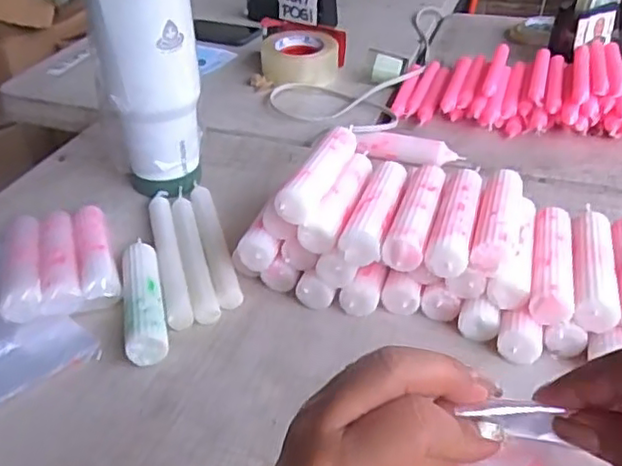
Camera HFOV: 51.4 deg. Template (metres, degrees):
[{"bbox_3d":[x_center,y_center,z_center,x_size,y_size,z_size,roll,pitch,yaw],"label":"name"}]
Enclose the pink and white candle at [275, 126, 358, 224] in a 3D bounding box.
[{"bbox_3d":[0.011,-0.058,0.578,0.027,0.026,0.142,13,38,18],"label":"pink and white candle"}]

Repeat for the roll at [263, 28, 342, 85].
[{"bbox_3d":[-0.015,-0.277,1.018,0.115,0.055,0.115,0,36,0],"label":"roll"}]

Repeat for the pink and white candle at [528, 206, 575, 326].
[{"bbox_3d":[0.209,0.022,0.560,0.033,0.025,0.139,10,37,14],"label":"pink and white candle"}]

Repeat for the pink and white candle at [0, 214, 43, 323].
[{"bbox_3d":[-0.267,0.028,0.598,0.034,0.030,0.147,-13,38,-16],"label":"pink and white candle"}]

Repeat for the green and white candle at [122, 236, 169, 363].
[{"bbox_3d":[-0.148,0.051,0.573,0.033,0.030,0.150,-9,37,-11],"label":"green and white candle"}]

